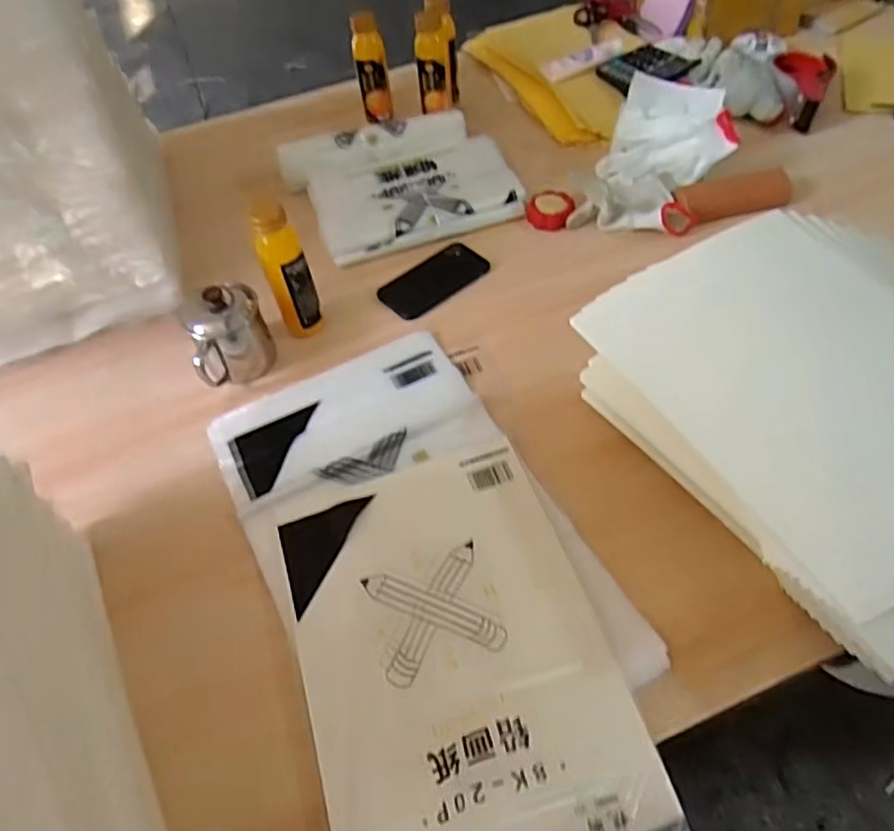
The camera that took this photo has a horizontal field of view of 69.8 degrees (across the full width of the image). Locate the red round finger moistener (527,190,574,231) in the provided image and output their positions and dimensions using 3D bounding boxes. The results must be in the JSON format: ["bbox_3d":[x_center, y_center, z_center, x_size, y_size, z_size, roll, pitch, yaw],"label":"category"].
[{"bbox_3d":[0.148,-0.295,0.922,0.067,0.027,0.066,-3,54,3],"label":"red round finger moistener"}]

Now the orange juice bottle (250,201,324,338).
[{"bbox_3d":[-0.187,-0.165,0.762,0.048,0.181,0.042,-16,54,-7],"label":"orange juice bottle"}]

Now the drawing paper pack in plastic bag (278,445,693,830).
[{"bbox_3d":[0.016,0.226,0.530,0.252,0.039,0.420,-17,53,-8],"label":"drawing paper pack in plastic bag"}]

